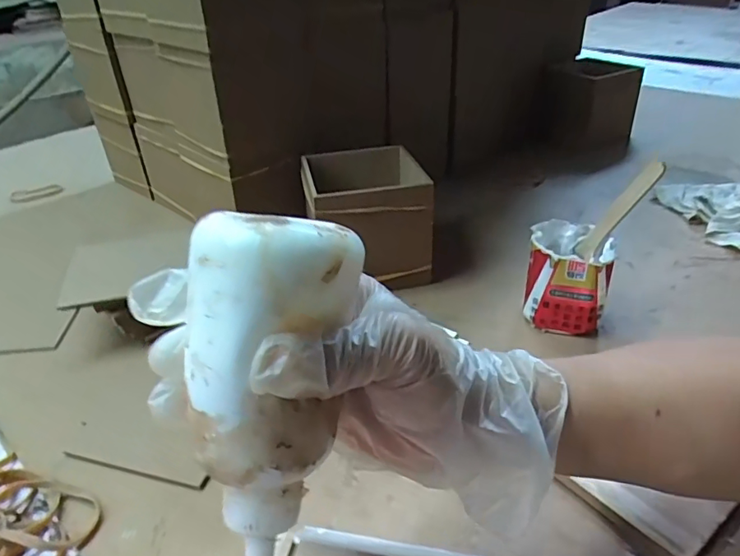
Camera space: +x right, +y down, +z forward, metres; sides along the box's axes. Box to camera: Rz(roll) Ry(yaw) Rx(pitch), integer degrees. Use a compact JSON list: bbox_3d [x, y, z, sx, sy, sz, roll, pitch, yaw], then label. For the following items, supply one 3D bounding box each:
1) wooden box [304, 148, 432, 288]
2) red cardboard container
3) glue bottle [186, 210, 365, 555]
[{"bbox_3d":[-0.007,-0.059,0.537,0.109,0.108,0.113,-8,34,-11],"label":"wooden box"},{"bbox_3d":[0.173,0.001,0.466,0.070,0.080,0.068,10,34,16],"label":"red cardboard container"},{"bbox_3d":[-0.038,0.054,0.192,0.047,0.152,0.038,8,13,13],"label":"glue bottle"}]

